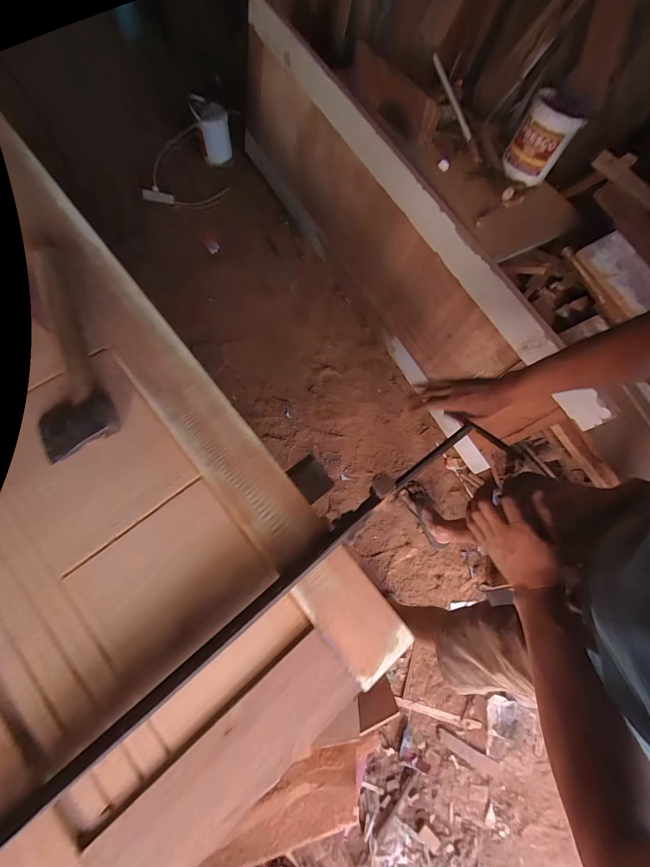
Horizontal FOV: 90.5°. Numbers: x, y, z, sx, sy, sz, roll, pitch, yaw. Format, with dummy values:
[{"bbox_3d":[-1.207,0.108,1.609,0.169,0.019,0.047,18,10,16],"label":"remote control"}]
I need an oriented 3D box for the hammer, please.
[{"bbox_3d":[-0.441,-0.137,0.523,0.113,0.034,0.355,-23,77,-12],"label":"hammer"}]

